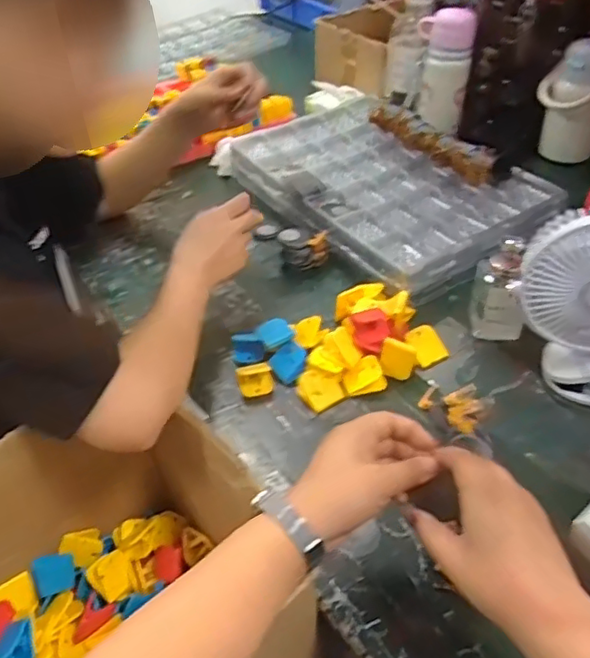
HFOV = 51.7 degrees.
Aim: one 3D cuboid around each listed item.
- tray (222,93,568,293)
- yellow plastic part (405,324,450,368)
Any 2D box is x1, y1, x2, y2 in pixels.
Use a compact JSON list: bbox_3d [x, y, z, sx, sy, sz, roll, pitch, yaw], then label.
[{"bbox_3d":[0.124,-0.227,0.930,0.300,0.050,0.476,-25,46,-23],"label":"tray"},{"bbox_3d":[0.149,0.019,0.687,0.035,0.011,0.047,-34,80,0],"label":"yellow plastic part"}]

